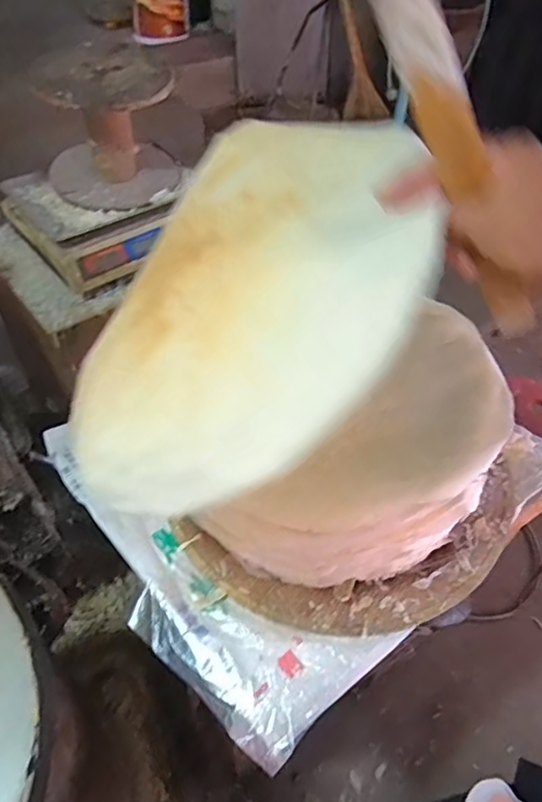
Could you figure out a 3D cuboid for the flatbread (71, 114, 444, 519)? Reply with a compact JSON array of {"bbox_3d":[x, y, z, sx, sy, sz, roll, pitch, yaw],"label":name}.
[{"bbox_3d":[-0.033,-0.076,0.439,0.304,0.019,0.332,-19,57,31],"label":"flatbread"}]

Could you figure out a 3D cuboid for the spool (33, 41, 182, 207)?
[{"bbox_3d":[-0.284,-0.473,1.003,0.220,0.205,0.206,-10,48,-10],"label":"spool"}]

